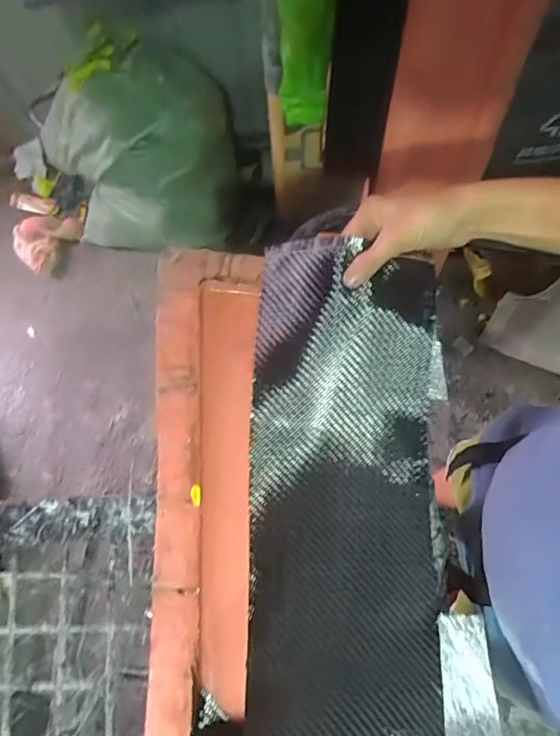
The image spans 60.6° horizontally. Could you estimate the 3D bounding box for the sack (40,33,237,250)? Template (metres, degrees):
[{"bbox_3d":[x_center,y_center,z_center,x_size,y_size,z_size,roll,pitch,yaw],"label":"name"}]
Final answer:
[{"bbox_3d":[-0.353,-0.613,1.293,0.448,0.474,0.382,10,73,6],"label":"sack"}]

